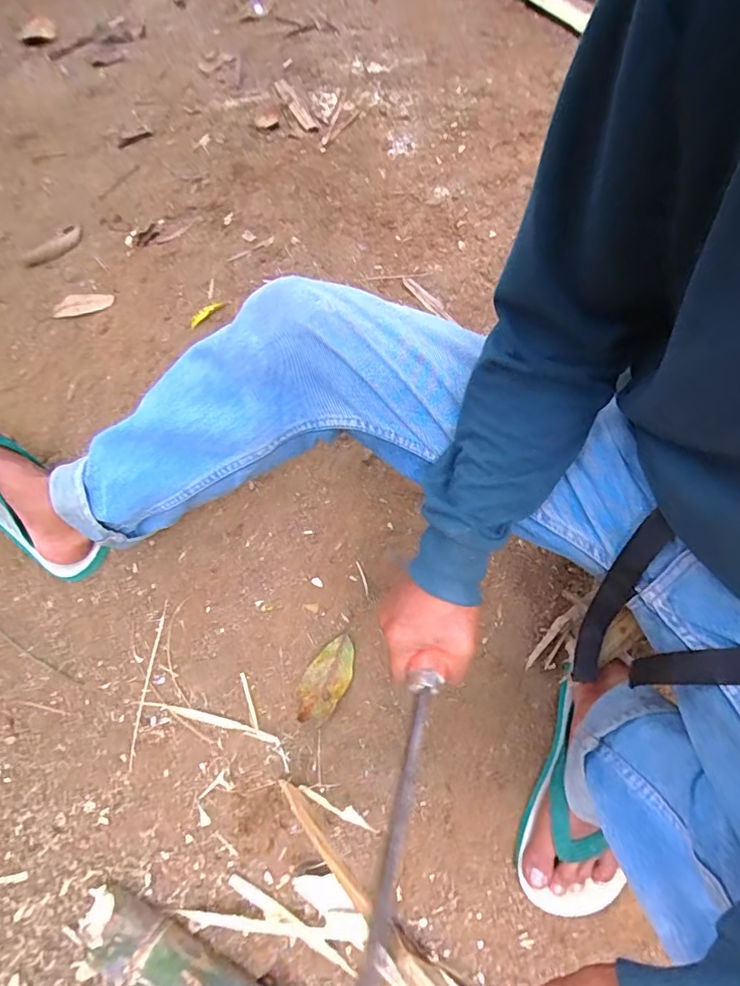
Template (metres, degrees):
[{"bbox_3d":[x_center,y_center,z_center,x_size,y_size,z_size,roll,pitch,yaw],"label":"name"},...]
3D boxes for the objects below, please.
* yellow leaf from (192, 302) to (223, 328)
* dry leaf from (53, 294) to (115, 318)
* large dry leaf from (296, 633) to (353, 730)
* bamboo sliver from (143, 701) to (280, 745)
[{"bbox_3d":[-0.276,-0.303,0.825,0.016,0.018,0.064,36,72,17],"label":"yellow leaf"},{"bbox_3d":[-0.503,-0.332,0.860,0.100,0.010,0.045,-4,66,1],"label":"dry leaf"},{"bbox_3d":[-0.051,0.220,0.584,0.050,0.014,0.101,29,70,15],"label":"large dry leaf"},{"bbox_3d":[-0.184,0.262,0.570,0.164,0.011,0.012,13,67,9],"label":"bamboo sliver"}]

